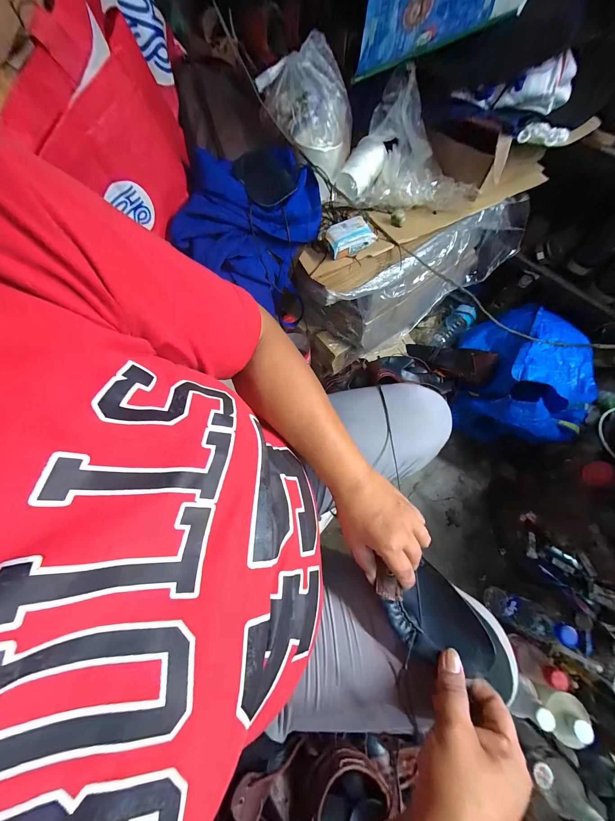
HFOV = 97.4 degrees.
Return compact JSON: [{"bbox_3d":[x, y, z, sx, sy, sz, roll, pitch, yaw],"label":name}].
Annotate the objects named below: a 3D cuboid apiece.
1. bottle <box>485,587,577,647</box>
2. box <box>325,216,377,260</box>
[{"bbox_3d":[0.451,0.426,0.566,0.065,0.209,0.062,23,70,12],"label":"bottle"},{"bbox_3d":[0.071,-0.301,0.473,0.079,0.034,0.044,-26,68,-8],"label":"box"}]

